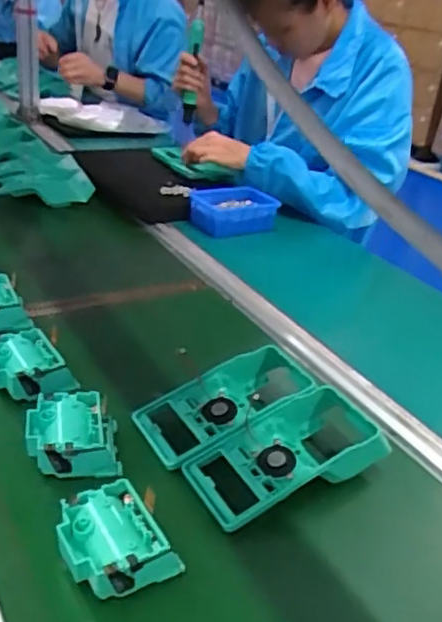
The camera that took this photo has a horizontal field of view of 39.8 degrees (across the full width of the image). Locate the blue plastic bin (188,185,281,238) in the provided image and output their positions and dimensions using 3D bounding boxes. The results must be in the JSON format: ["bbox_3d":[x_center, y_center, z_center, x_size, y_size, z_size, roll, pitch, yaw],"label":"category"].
[{"bbox_3d":[0.023,-0.178,1.092,0.159,0.048,0.105,3,28,-6],"label":"blue plastic bin"}]

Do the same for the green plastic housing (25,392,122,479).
[{"bbox_3d":[-0.132,0.112,0.542,0.078,0.041,0.078,0,30,-14],"label":"green plastic housing"}]

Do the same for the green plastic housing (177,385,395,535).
[{"bbox_3d":[0.062,0.130,0.558,0.186,0.047,0.086,-11,34,-30],"label":"green plastic housing"}]

